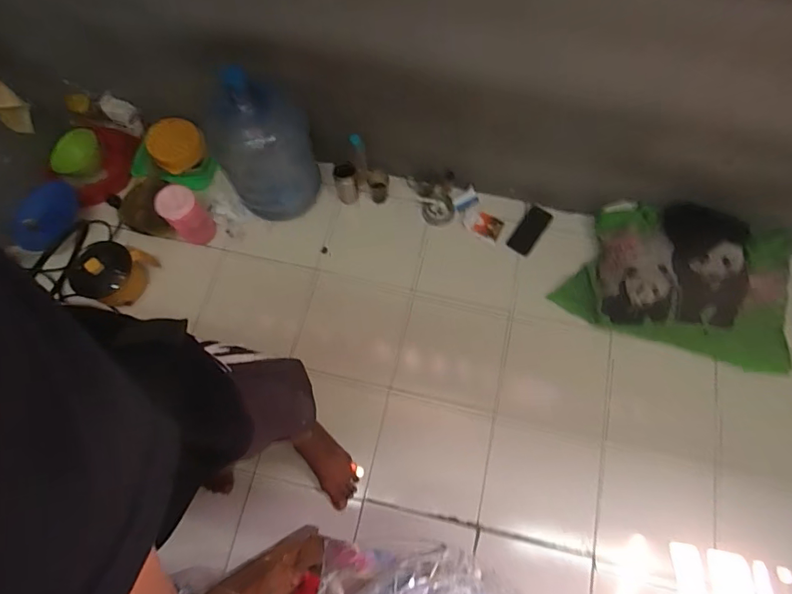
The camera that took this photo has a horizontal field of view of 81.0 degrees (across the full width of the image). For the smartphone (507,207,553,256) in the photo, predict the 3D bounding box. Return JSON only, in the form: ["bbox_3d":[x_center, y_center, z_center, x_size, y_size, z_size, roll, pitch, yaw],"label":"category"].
[{"bbox_3d":[0.417,-0.206,1.443,0.078,0.009,0.160,36,83,5],"label":"smartphone"}]

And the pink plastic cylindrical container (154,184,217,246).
[{"bbox_3d":[-0.614,-0.237,1.360,0.101,0.211,0.107,0,71,0],"label":"pink plastic cylindrical container"}]

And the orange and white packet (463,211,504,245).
[{"bbox_3d":[0.272,-0.223,1.447,0.119,0.008,0.082,28,74,10],"label":"orange and white packet"}]

